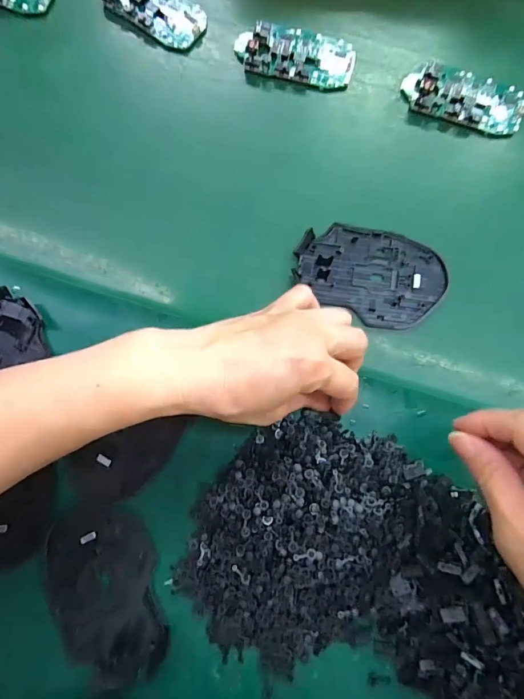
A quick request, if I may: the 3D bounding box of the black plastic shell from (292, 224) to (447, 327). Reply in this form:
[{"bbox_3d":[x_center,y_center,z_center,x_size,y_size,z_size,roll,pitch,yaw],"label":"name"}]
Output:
[{"bbox_3d":[0.083,-0.058,0.298,0.112,0.010,0.072,13,82,2],"label":"black plastic shell"}]

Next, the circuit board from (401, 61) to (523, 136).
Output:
[{"bbox_3d":[0.165,-0.205,0.316,0.097,0.013,0.041,16,82,2],"label":"circuit board"}]

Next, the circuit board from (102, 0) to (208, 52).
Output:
[{"bbox_3d":[-0.090,-0.291,0.327,0.088,0.011,0.047,32,83,4],"label":"circuit board"}]

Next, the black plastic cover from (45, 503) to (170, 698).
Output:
[{"bbox_3d":[-0.107,0.167,0.263,0.072,0.005,0.115,-12,82,-2],"label":"black plastic cover"}]

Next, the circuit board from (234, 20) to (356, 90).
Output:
[{"bbox_3d":[0.028,-0.245,0.320,0.096,0.015,0.045,8,82,1],"label":"circuit board"}]

